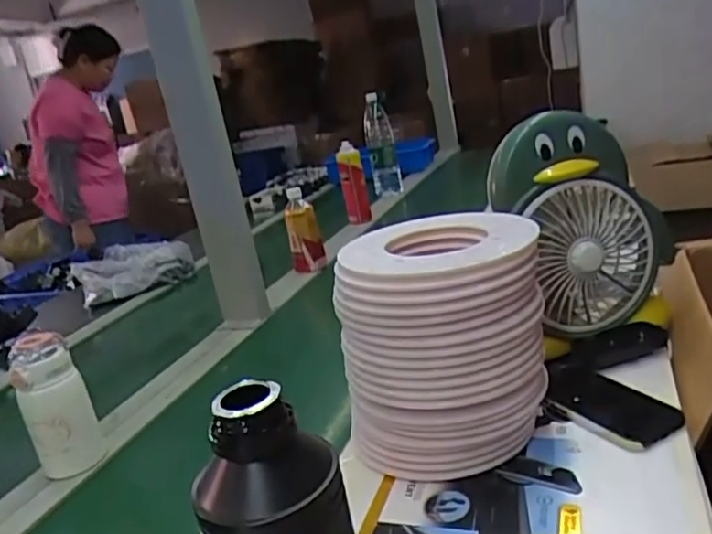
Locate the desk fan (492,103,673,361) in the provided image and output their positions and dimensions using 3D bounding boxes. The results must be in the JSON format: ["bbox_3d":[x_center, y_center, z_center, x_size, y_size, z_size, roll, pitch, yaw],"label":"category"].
[{"bbox_3d":[0.274,-0.034,0.784,0.182,0.296,0.124,-12,17,-7],"label":"desk fan"}]

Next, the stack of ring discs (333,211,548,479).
[{"bbox_3d":[0.091,0.078,0.625,0.187,0.213,0.185,-6,17,11],"label":"stack of ring discs"}]

